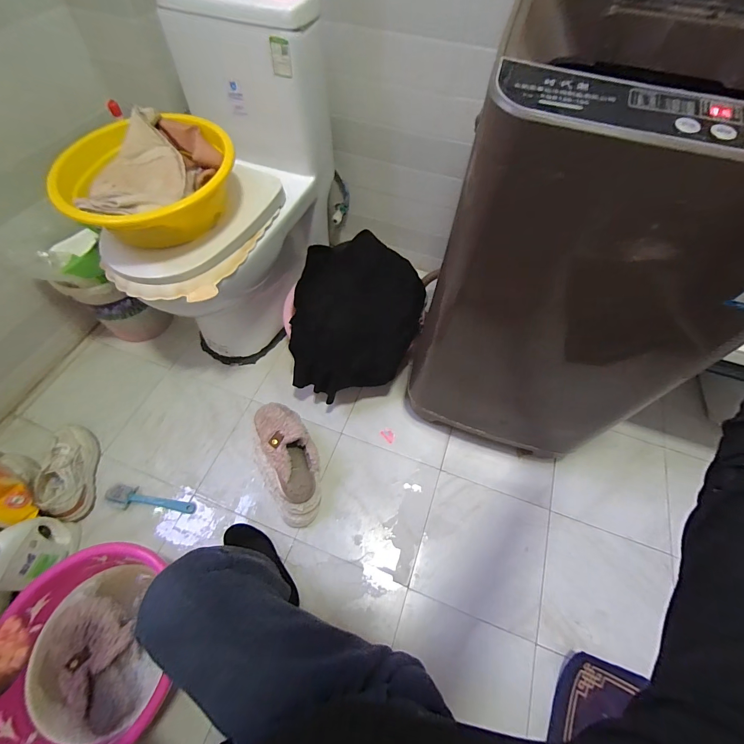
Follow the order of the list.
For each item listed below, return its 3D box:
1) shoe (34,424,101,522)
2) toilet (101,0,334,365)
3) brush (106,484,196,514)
[{"bbox_3d":[-0.774,0.251,0.886,0.095,0.089,0.240,-10,60,-8],"label":"shoe"},{"bbox_3d":[-0.372,-0.394,0.906,0.343,0.718,0.597,16,60,7],"label":"toilet"},{"bbox_3d":[-0.562,0.331,0.887,0.212,0.032,0.050,17,59,-11],"label":"brush"}]

